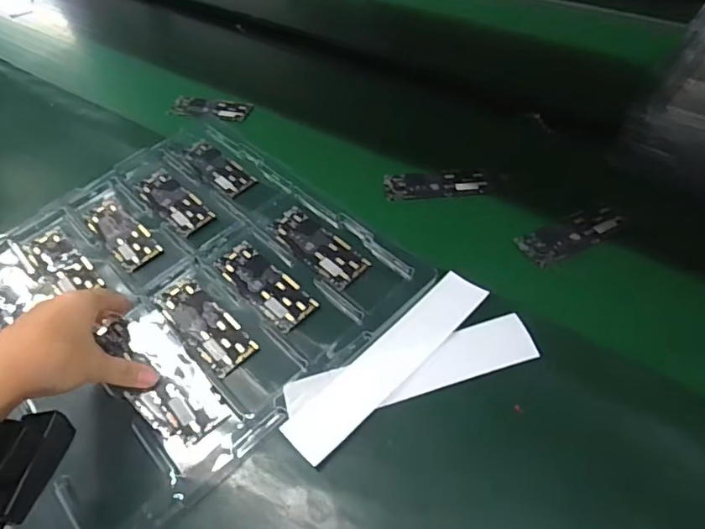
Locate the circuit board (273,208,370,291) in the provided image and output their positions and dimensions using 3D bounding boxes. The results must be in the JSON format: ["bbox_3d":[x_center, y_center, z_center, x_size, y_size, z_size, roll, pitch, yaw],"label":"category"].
[{"bbox_3d":[-0.037,-0.019,0.546,0.123,0.004,0.048,35,60,29],"label":"circuit board"}]

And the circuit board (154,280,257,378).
[{"bbox_3d":[-0.144,0.058,0.500,0.123,0.006,0.045,36,60,29],"label":"circuit board"}]

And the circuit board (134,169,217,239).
[{"bbox_3d":[-0.213,-0.075,0.614,0.048,0.006,0.125,-38,57,-25],"label":"circuit board"}]

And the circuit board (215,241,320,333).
[{"bbox_3d":[-0.090,0.021,0.523,0.046,0.004,0.126,-38,57,-25],"label":"circuit board"}]

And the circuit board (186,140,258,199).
[{"bbox_3d":[-0.169,-0.122,0.646,0.042,0.006,0.125,-37,57,-25],"label":"circuit board"}]

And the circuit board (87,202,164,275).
[{"bbox_3d":[-0.265,-0.037,0.591,0.046,0.004,0.126,-37,56,-25],"label":"circuit board"}]

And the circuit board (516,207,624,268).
[{"bbox_3d":[0.234,-0.034,0.550,0.119,0.012,0.049,-25,52,-16],"label":"circuit board"}]

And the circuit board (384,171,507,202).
[{"bbox_3d":[0.108,-0.096,0.613,0.136,0.010,0.045,-4,49,1],"label":"circuit board"}]

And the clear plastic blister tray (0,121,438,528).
[{"bbox_3d":[-0.205,0.025,0.523,0.416,0.020,0.419,-38,57,-25],"label":"clear plastic blister tray"}]

